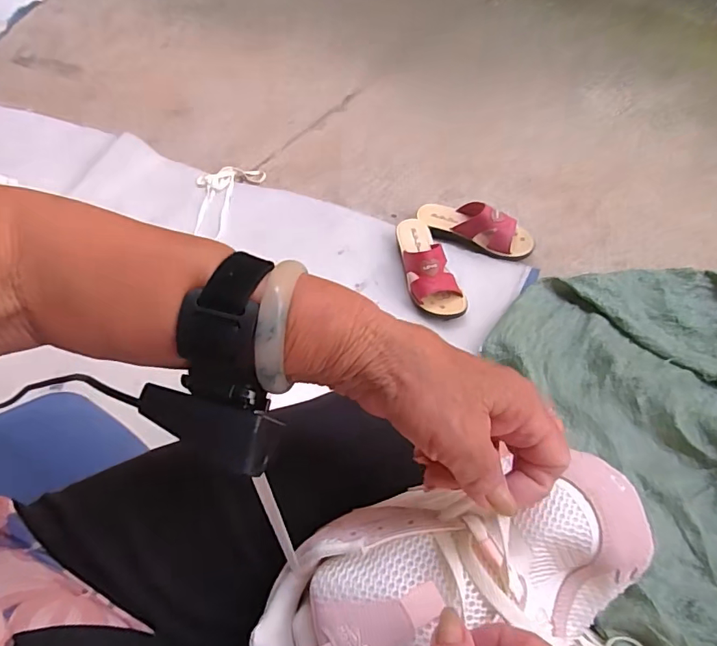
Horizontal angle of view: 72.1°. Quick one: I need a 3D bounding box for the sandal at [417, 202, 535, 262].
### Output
[{"bbox_3d":[0.223,-0.186,0.942,0.226,0.071,0.076,22,61,18],"label":"sandal"}]

